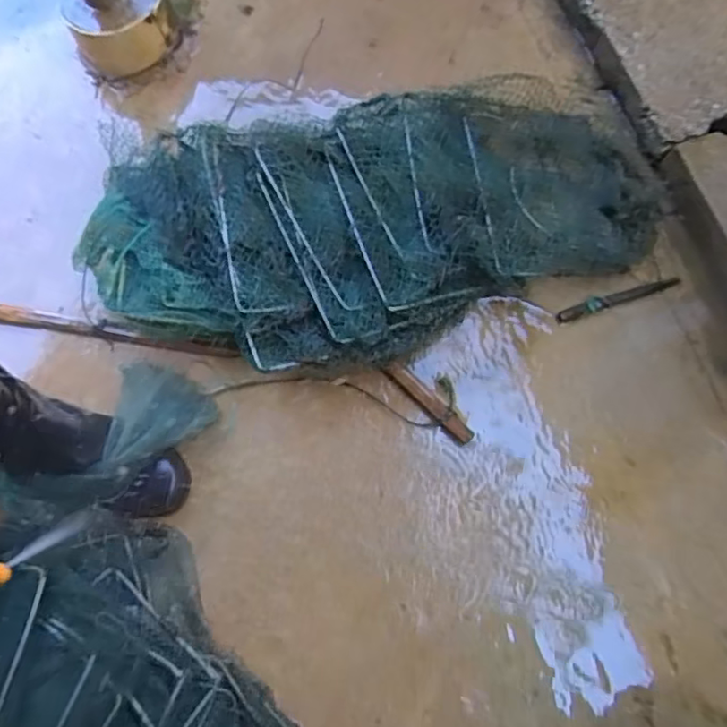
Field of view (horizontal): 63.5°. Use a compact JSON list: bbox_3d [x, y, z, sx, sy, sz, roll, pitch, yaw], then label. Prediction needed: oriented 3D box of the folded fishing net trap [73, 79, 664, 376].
[{"bbox_3d":[0.029,-0.189,0.786,0.737,0.102,0.359,-17,74,-5],"label":"folded fishing net trap"}]

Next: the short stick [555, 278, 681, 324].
[{"bbox_3d":[0.348,-0.089,0.805,0.180,0.012,0.019,-18,74,-6],"label":"short stick"}]

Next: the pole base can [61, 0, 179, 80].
[{"bbox_3d":[-0.361,-0.517,0.887,0.149,0.092,0.123,-42,78,-12],"label":"pole base can"}]

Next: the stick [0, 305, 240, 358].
[{"bbox_3d":[-0.378,-0.047,0.785,0.415,0.016,0.024,10,73,3],"label":"stick"}]

